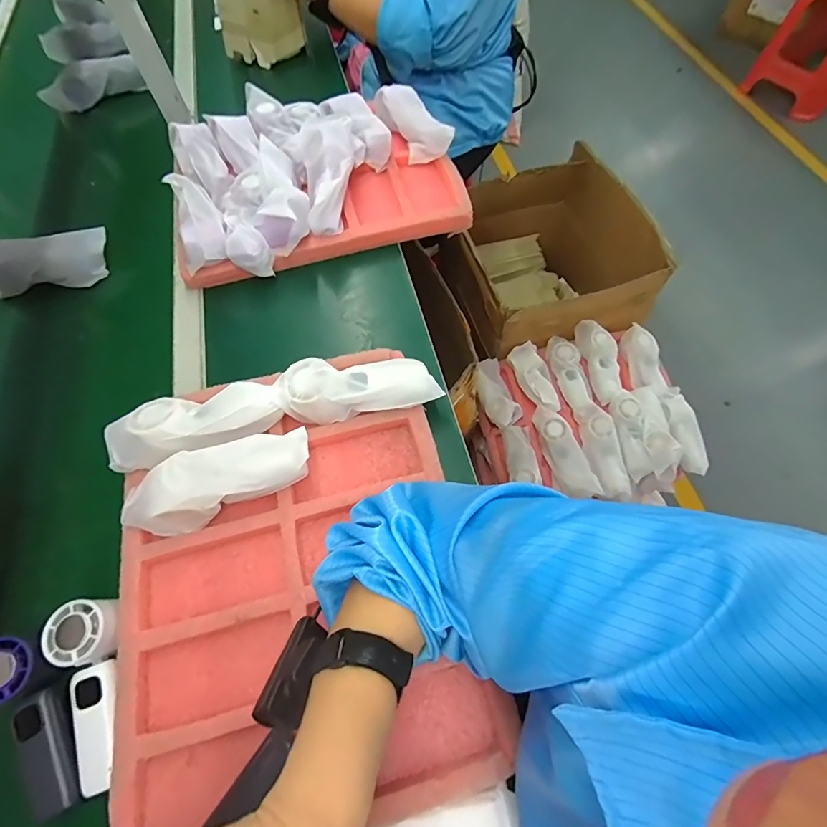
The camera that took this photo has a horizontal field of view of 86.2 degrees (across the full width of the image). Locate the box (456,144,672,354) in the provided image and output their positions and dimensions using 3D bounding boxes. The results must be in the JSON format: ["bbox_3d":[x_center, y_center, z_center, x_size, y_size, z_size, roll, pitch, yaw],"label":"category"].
[{"bbox_3d":[0.327,-0.401,1.175,0.418,0.312,0.541,-16,63,-5],"label":"box"}]

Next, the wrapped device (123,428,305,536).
[{"bbox_3d":[-0.198,0.071,0.454,0.192,0.062,0.061,-19,64,-6],"label":"wrapped device"}]

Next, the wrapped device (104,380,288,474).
[{"bbox_3d":[-0.235,0.011,0.473,0.178,0.040,0.063,-11,63,-2],"label":"wrapped device"}]

